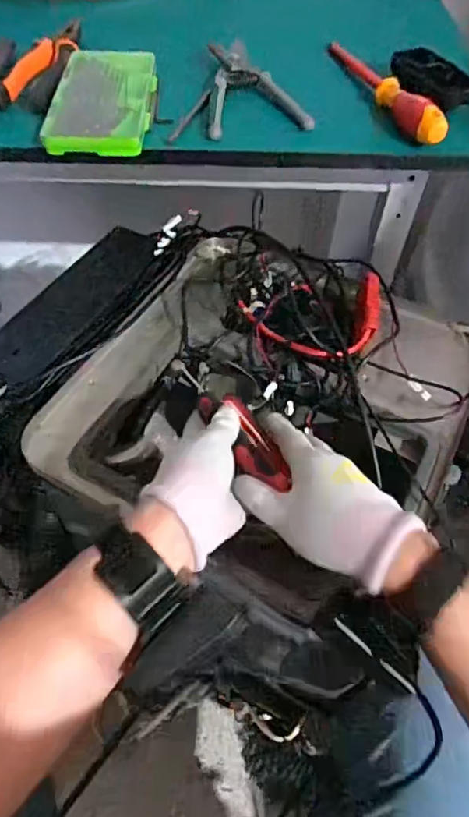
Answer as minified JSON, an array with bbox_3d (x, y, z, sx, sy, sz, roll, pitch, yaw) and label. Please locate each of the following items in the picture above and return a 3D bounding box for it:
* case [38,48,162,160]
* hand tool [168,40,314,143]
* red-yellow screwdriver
[{"bbox_3d":[-0.138,-0.330,0.569,0.099,0.024,0.179,1,55,-1],"label":"case"},{"bbox_3d":[0.004,-0.354,0.592,0.143,0.030,0.167,-1,55,-3],"label":"hand tool"},{"bbox_3d":[0.163,-0.357,0.584,0.034,0.027,0.218,-15,57,-12],"label":"red-yellow screwdriver"}]

